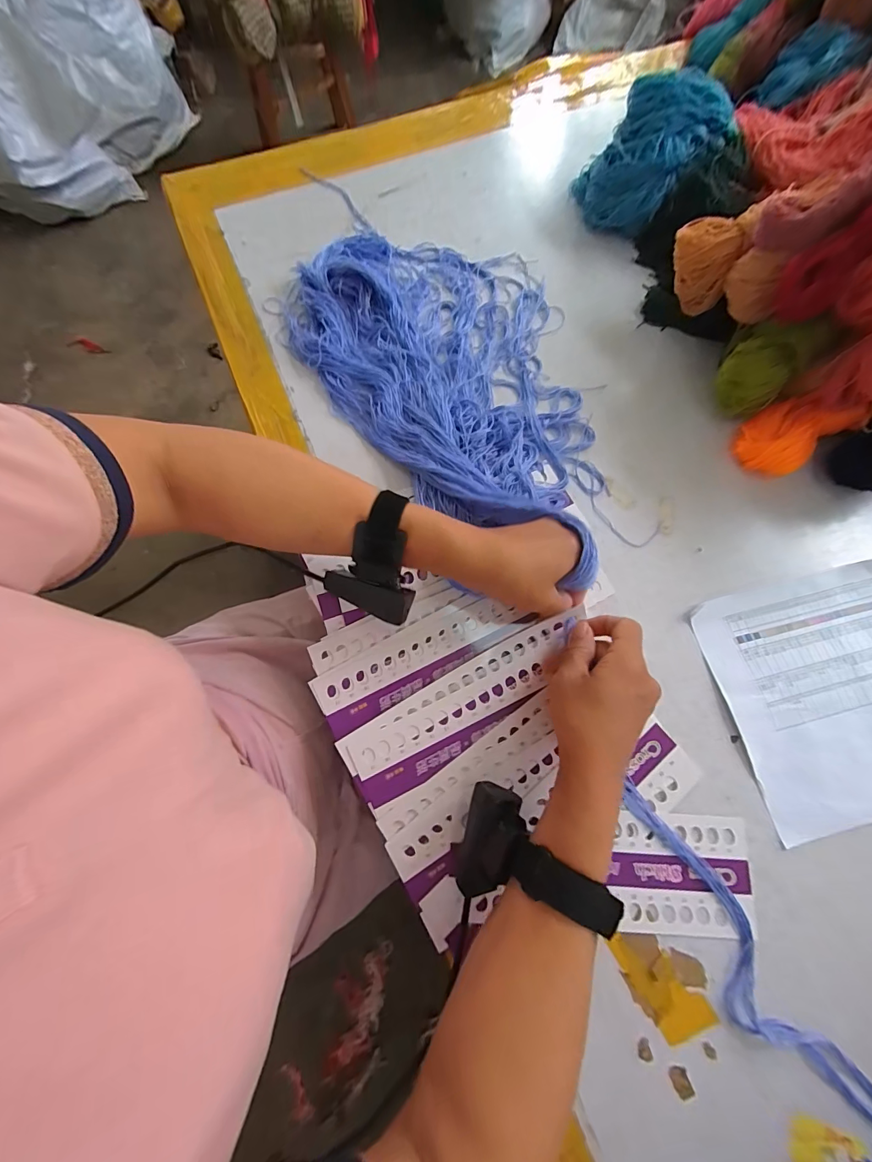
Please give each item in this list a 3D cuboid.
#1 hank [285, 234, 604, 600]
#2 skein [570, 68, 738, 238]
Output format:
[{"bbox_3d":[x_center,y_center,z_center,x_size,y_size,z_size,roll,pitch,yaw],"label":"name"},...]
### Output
[{"bbox_3d":[0.045,-0.222,0.415,0.273,0.081,0.457,-32,78,-10],"label":"hank"},{"bbox_3d":[0.244,-0.485,0.478,0.146,0.109,0.103,20,74,4],"label":"skein"}]

